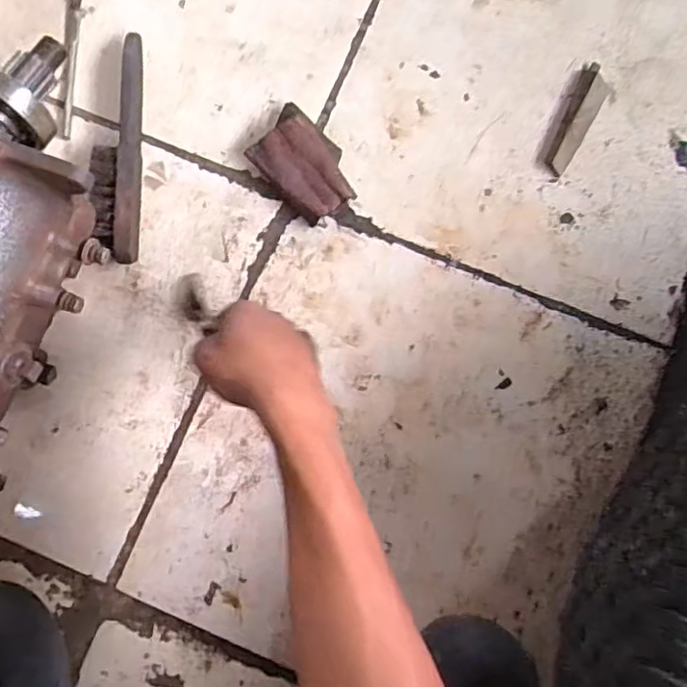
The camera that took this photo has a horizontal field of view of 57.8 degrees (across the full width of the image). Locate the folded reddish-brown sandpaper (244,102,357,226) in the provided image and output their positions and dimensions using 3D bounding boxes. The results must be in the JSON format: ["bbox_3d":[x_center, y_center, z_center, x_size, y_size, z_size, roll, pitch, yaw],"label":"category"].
[{"bbox_3d":[-0.038,-0.175,0.617,0.110,0.027,0.076,44,83,5],"label":"folded reddish-brown sandpaper"}]

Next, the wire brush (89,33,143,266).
[{"bbox_3d":[-0.221,-0.192,0.609,0.039,0.032,0.230,-1,81,-1],"label":"wire brush"}]

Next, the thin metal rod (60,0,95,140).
[{"bbox_3d":[-0.280,-0.290,0.641,0.015,0.009,0.170,1,77,-1],"label":"thin metal rod"}]

